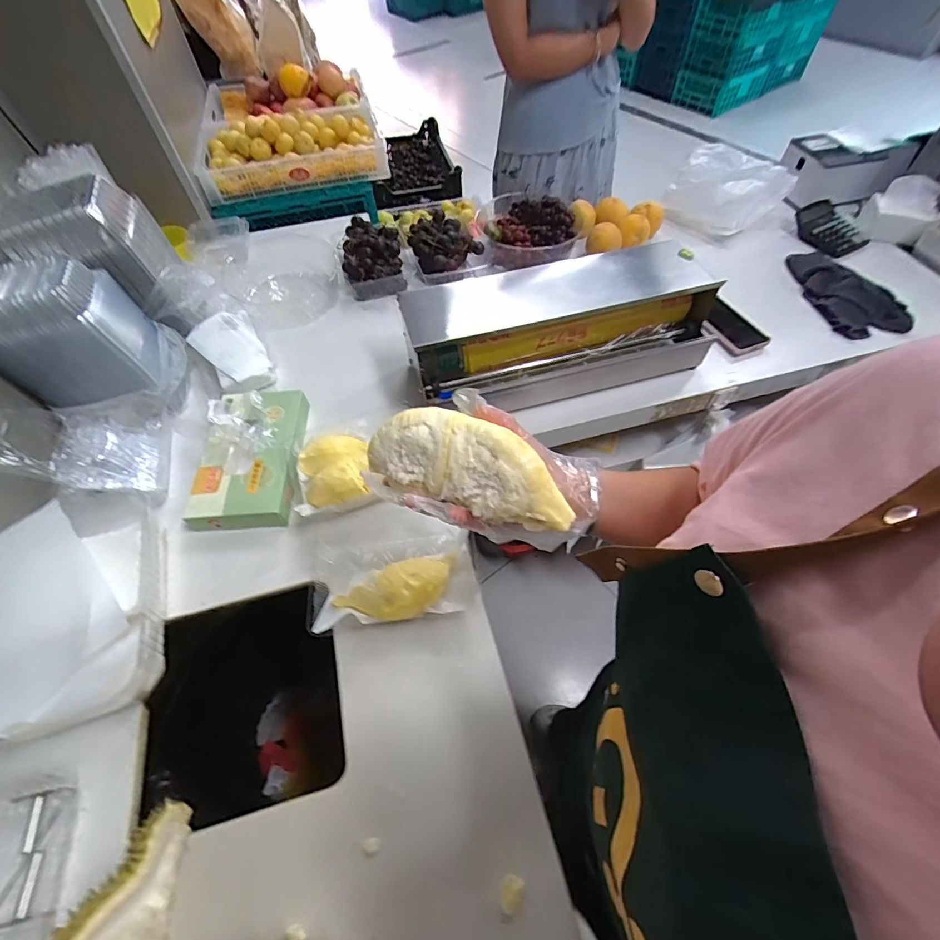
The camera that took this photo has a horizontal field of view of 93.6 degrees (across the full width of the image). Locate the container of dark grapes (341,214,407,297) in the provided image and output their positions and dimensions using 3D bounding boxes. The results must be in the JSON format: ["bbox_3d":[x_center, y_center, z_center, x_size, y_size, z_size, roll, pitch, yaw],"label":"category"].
[{"bbox_3d":[-0.217,-0.470,0.975,0.132,0.091,0.164,-12,57,-6],"label":"container of dark grapes"}]

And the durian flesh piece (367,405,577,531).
[{"bbox_3d":[0.003,-0.003,0.379,0.170,0.043,0.074,22,99,5],"label":"durian flesh piece"}]

